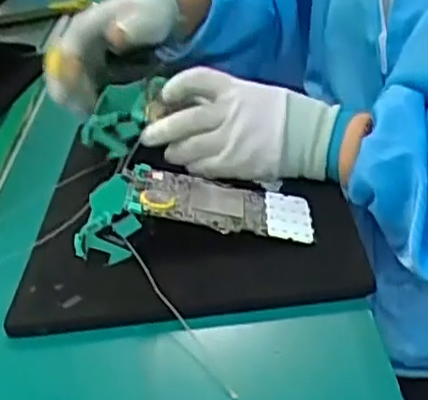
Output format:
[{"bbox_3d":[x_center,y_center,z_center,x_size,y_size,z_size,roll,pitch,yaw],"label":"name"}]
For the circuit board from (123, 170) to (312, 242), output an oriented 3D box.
[{"bbox_3d":[0.005,0.003,0.528,0.134,0.006,0.056,11,35,-3],"label":"circuit board"}]

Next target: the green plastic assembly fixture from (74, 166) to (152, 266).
[{"bbox_3d":[-0.074,0.012,0.535,0.052,0.058,0.062,-4,26,8],"label":"green plastic assembly fixture"}]

